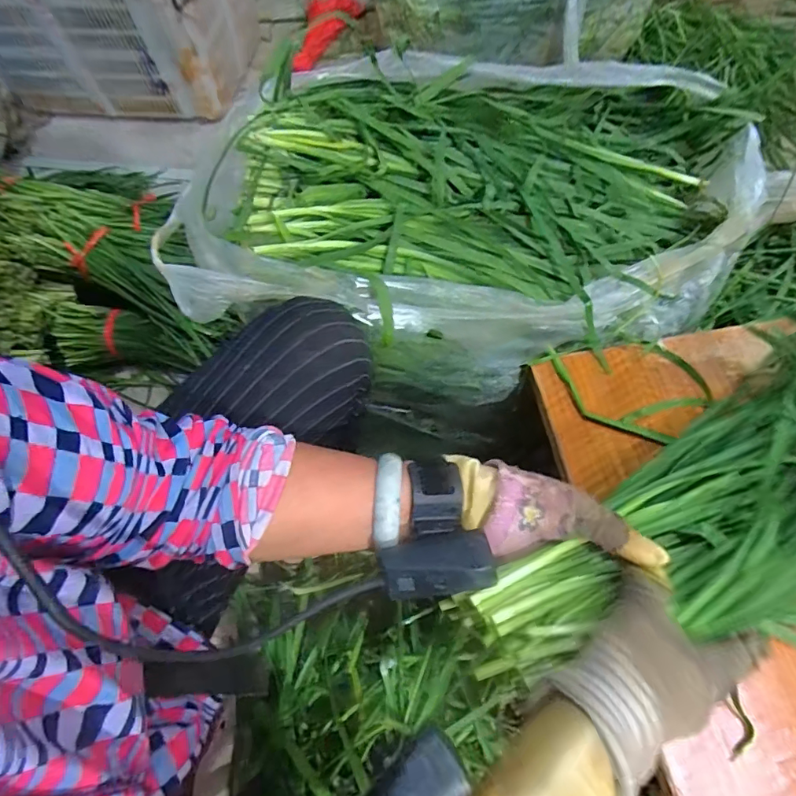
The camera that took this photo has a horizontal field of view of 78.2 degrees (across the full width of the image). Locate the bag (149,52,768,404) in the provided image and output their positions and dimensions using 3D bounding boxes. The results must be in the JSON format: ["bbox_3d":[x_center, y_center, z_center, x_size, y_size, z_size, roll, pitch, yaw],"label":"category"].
[{"bbox_3d":[0.069,-0.203,0.523,0.620,0.160,0.363,-5,63,1],"label":"bag"}]

